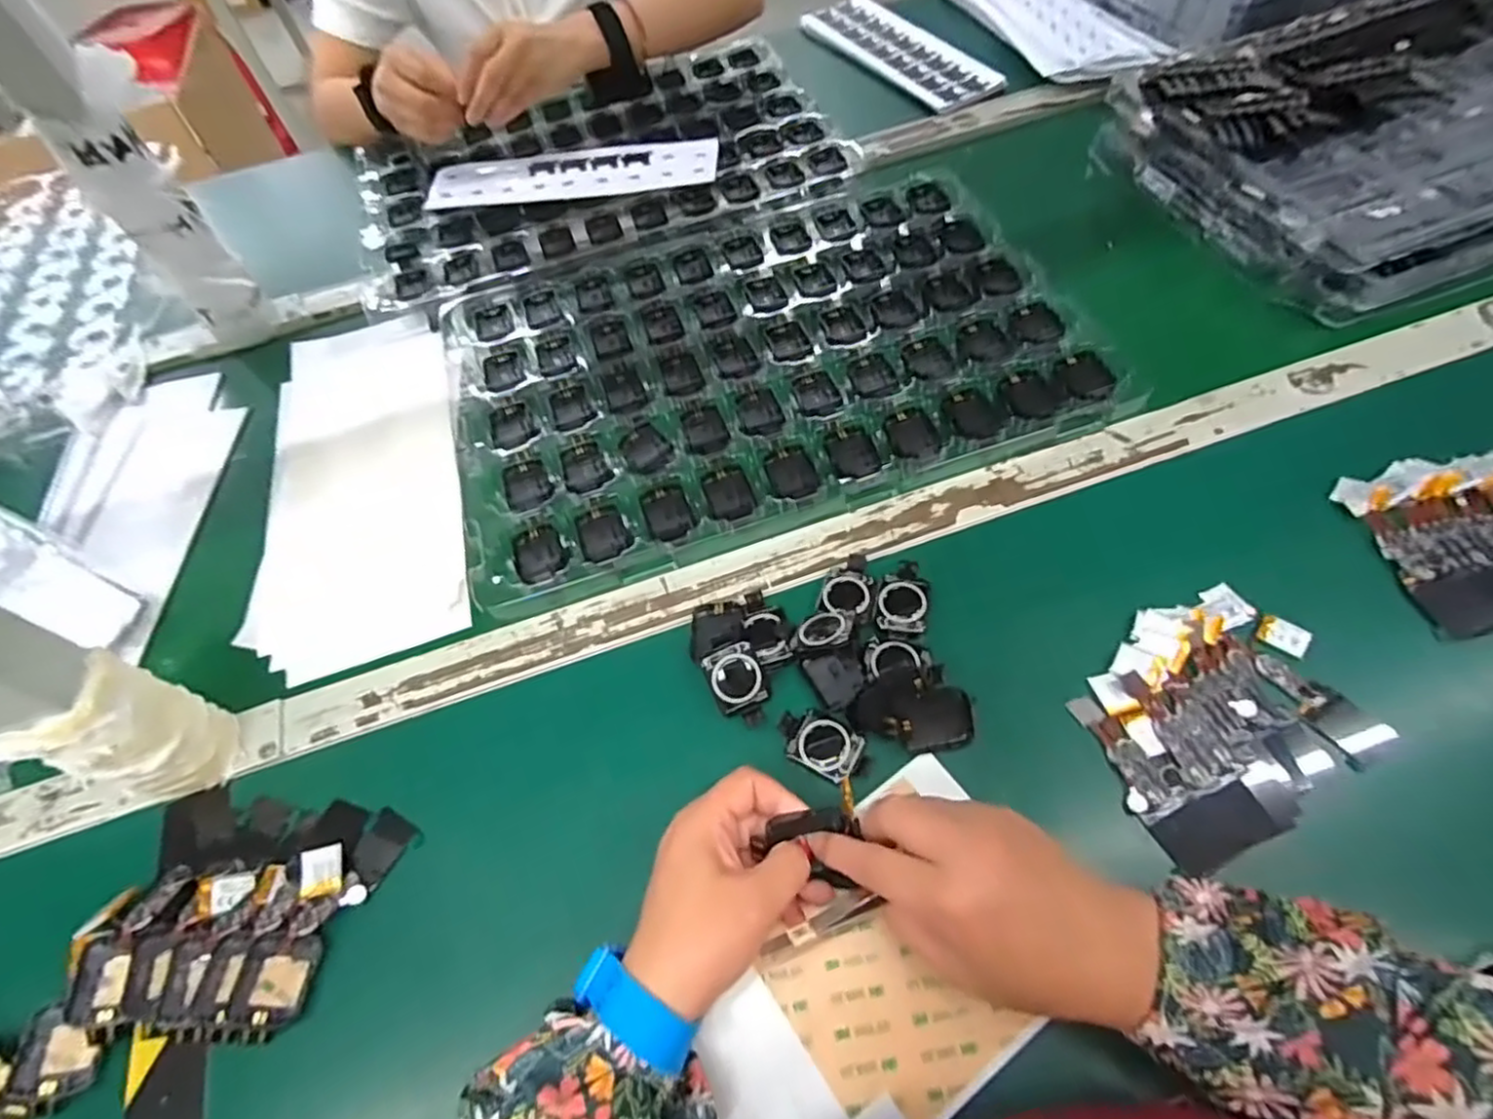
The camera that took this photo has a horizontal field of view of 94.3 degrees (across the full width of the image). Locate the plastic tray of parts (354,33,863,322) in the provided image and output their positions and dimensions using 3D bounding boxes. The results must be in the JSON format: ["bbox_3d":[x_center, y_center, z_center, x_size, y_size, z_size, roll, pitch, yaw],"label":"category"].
[{"bbox_3d":[-0.164,-0.429,0.732,0.484,0.016,0.314,-19,59,-7],"label":"plastic tray of parts"}]

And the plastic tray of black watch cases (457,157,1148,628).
[{"bbox_3d":[0.004,-0.170,0.561,0.475,0.018,0.339,-17,59,-6],"label":"plastic tray of black watch cases"}]

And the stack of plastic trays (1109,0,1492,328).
[{"bbox_3d":[0.608,-0.387,0.605,0.452,0.073,0.308,-20,59,-7],"label":"stack of plastic trays"}]

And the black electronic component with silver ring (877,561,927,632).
[{"bbox_3d":[0.099,0.025,0.436,0.028,0.010,0.046,9,60,10],"label":"black electronic component with silver ring"}]

